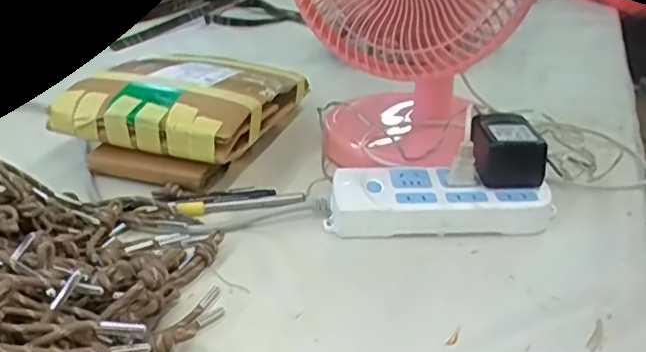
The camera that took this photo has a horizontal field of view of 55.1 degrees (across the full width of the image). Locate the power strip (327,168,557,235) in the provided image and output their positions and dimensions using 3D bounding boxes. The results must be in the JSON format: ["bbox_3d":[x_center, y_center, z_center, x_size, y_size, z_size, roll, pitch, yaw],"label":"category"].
[{"bbox_3d":[0.102,0.021,0.541,0.188,0.029,0.073,3,31,3],"label":"power strip"}]

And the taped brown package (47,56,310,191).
[{"bbox_3d":[-0.141,-0.078,0.660,0.188,0.078,0.223,11,32,14],"label":"taped brown package"}]

